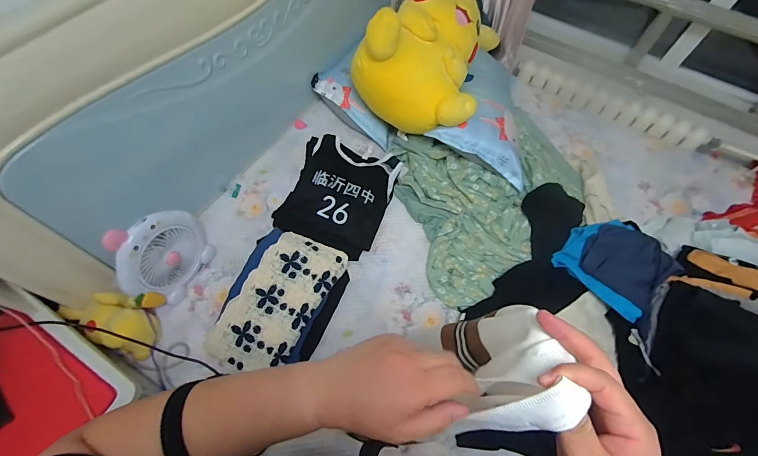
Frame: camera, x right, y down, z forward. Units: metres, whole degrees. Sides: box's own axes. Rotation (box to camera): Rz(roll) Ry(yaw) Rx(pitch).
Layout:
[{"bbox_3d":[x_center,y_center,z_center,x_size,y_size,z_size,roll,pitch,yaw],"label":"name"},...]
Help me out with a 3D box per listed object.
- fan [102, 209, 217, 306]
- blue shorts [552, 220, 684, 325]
[{"bbox_3d":[-0.616,0.077,1.034,0.090,0.288,0.250,20,63,9],"label":"fan"},{"bbox_3d":[0.767,0.101,1.156,0.311,0.082,0.288,-32,67,-17],"label":"blue shorts"}]

